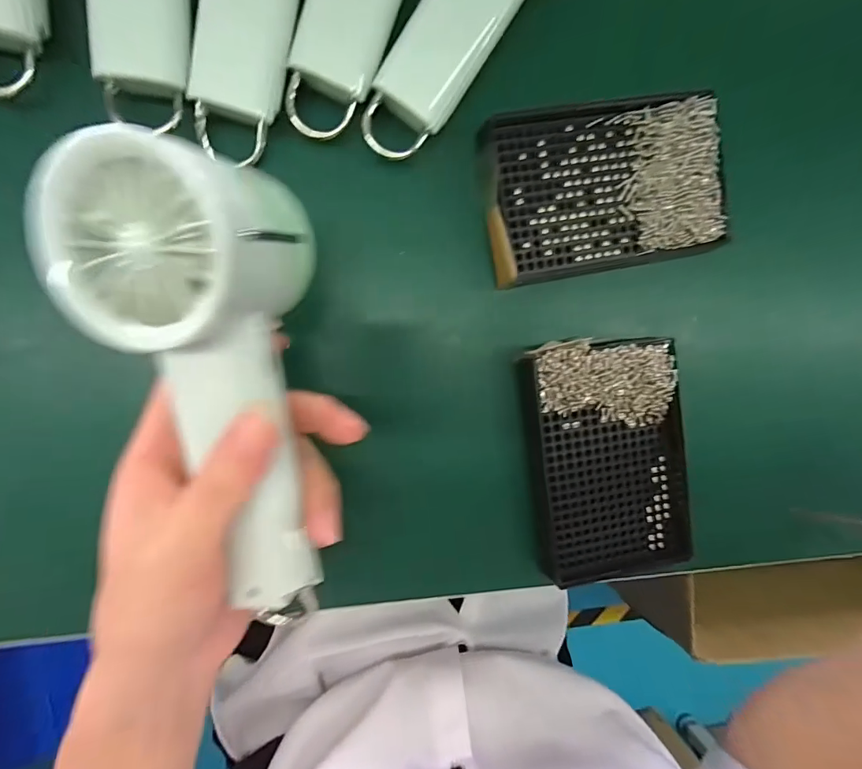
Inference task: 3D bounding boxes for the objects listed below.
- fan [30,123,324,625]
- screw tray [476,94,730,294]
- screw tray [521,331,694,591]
[{"bbox_3d":[-0.078,0.008,0.175,0.074,0.052,0.181,-9,110,-6],"label":"fan"},{"bbox_3d":[0.100,-0.113,0.255,0.141,0.015,0.091,-11,97,-6],"label":"screw tray"},{"bbox_3d":[0.106,0.047,0.269,0.094,0.019,0.147,-9,96,-9],"label":"screw tray"}]

